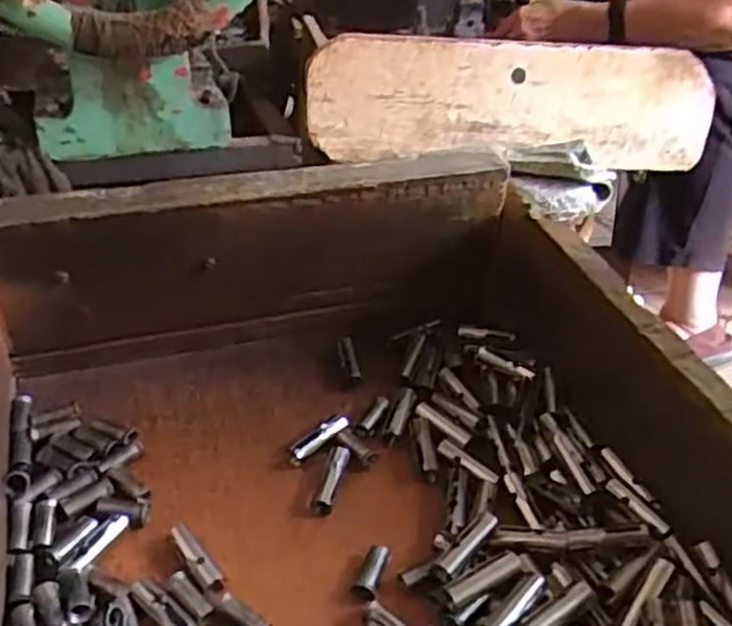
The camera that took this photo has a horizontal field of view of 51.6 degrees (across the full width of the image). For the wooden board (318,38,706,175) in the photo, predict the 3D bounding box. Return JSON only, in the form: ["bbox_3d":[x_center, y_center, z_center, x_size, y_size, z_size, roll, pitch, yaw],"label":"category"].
[{"bbox_3d":[0.196,-0.268,0.980,0.522,0.152,0.025,-1,25,-10],"label":"wooden board"}]

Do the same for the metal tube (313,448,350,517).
[{"bbox_3d":[-0.018,0.084,0.388,0.010,0.012,0.039,11,45,11],"label":"metal tube"}]

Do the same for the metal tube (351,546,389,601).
[{"bbox_3d":[0.003,0.121,0.353,0.011,0.008,0.027,14,46,16],"label":"metal tube"}]

